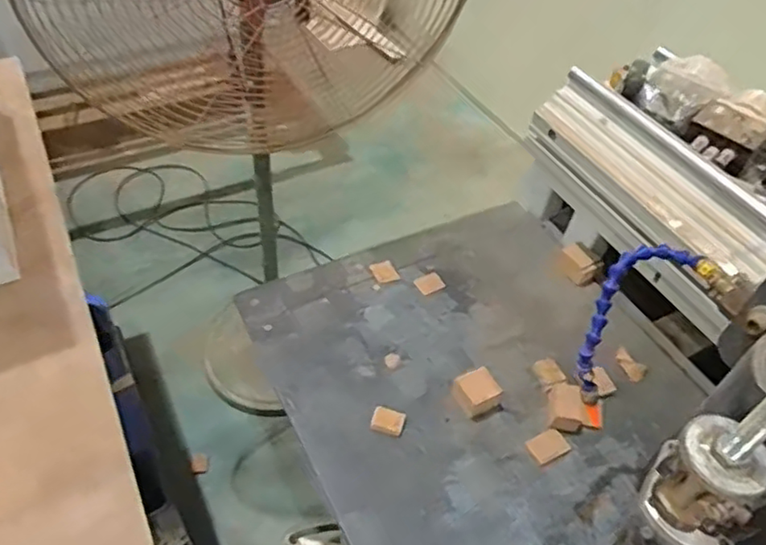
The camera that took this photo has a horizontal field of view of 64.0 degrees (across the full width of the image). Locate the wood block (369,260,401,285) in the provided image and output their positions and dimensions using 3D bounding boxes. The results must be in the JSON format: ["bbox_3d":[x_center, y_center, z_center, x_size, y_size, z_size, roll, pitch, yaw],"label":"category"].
[{"bbox_3d":[0.002,0.000,0.997,0.038,0.004,0.045,-22,61,-18],"label":"wood block"}]

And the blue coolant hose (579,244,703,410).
[{"bbox_3d":[0.229,0.049,0.594,0.063,0.178,0.040,33,15,24],"label":"blue coolant hose"}]

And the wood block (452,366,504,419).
[{"bbox_3d":[0.130,0.164,0.847,0.055,0.031,0.056,-22,53,-22],"label":"wood block"}]

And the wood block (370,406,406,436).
[{"bbox_3d":[0.007,0.199,0.817,0.042,0.018,0.031,13,48,7],"label":"wood block"}]

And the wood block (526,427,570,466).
[{"bbox_3d":[0.219,0.231,0.814,0.052,0.005,0.036,-19,52,-20],"label":"wood block"}]

